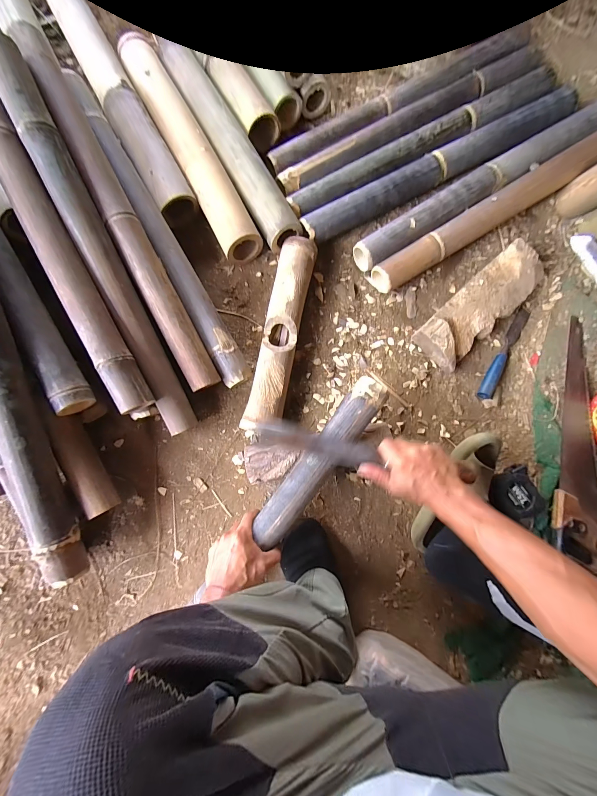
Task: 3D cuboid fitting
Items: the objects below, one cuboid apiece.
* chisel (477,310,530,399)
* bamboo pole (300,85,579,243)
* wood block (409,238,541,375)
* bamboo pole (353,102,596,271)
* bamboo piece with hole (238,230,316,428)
[{"bbox_3d":[0.434,-0.094,0.618,0.029,0.024,0.219,33,86,1],"label":"chisel"},{"bbox_3d":[0.308,-0.499,0.642,0.657,0.052,0.069,-28,84,-5],"label":"bamboo pole"},{"bbox_3d":[0.373,-0.185,0.610,0.287,0.061,0.108,-42,85,-7],"label":"wood block"},{"bbox_3d":[0.401,-0.459,0.644,0.635,0.074,0.069,-32,84,-6],"label":"bamboo pole"},{"bbox_3d":[-0.035,-0.125,0.595,0.073,0.070,0.396,12,82,1],"label":"bamboo piece with hole"}]

